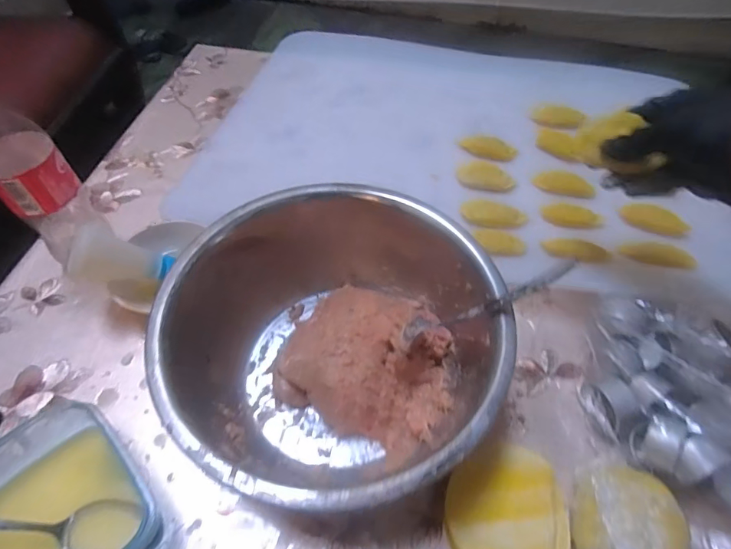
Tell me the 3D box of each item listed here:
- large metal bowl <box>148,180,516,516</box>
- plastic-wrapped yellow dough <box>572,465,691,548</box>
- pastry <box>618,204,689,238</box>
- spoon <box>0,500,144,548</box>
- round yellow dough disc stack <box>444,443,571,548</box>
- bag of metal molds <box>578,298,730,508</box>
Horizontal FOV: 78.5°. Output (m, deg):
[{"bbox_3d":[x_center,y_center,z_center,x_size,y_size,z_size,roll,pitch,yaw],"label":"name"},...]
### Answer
[{"bbox_3d":[-0.021,0.059,0.361,0.237,0.114,0.229,1,56,-2],"label":"large metal bowl"},{"bbox_3d":[0.179,0.188,0.308,0.062,0.043,0.095,11,56,4],"label":"plastic-wrapped yellow dough"},{"bbox_3d":[0.320,-0.061,0.496,0.067,0.021,0.021,24,58,12],"label":"pastry"},{"bbox_3d":[-0.250,0.173,0.308,0.174,0.023,0.039,15,54,-20],"label":"spoon"},{"bbox_3d":[0.104,0.178,0.331,0.086,0.027,0.093,1,56,-2],"label":"round yellow dough disc stack"},{"bbox_3d":[0.257,0.097,0.366,0.139,0.071,0.148,12,57,5],"label":"bag of metal molds"}]

